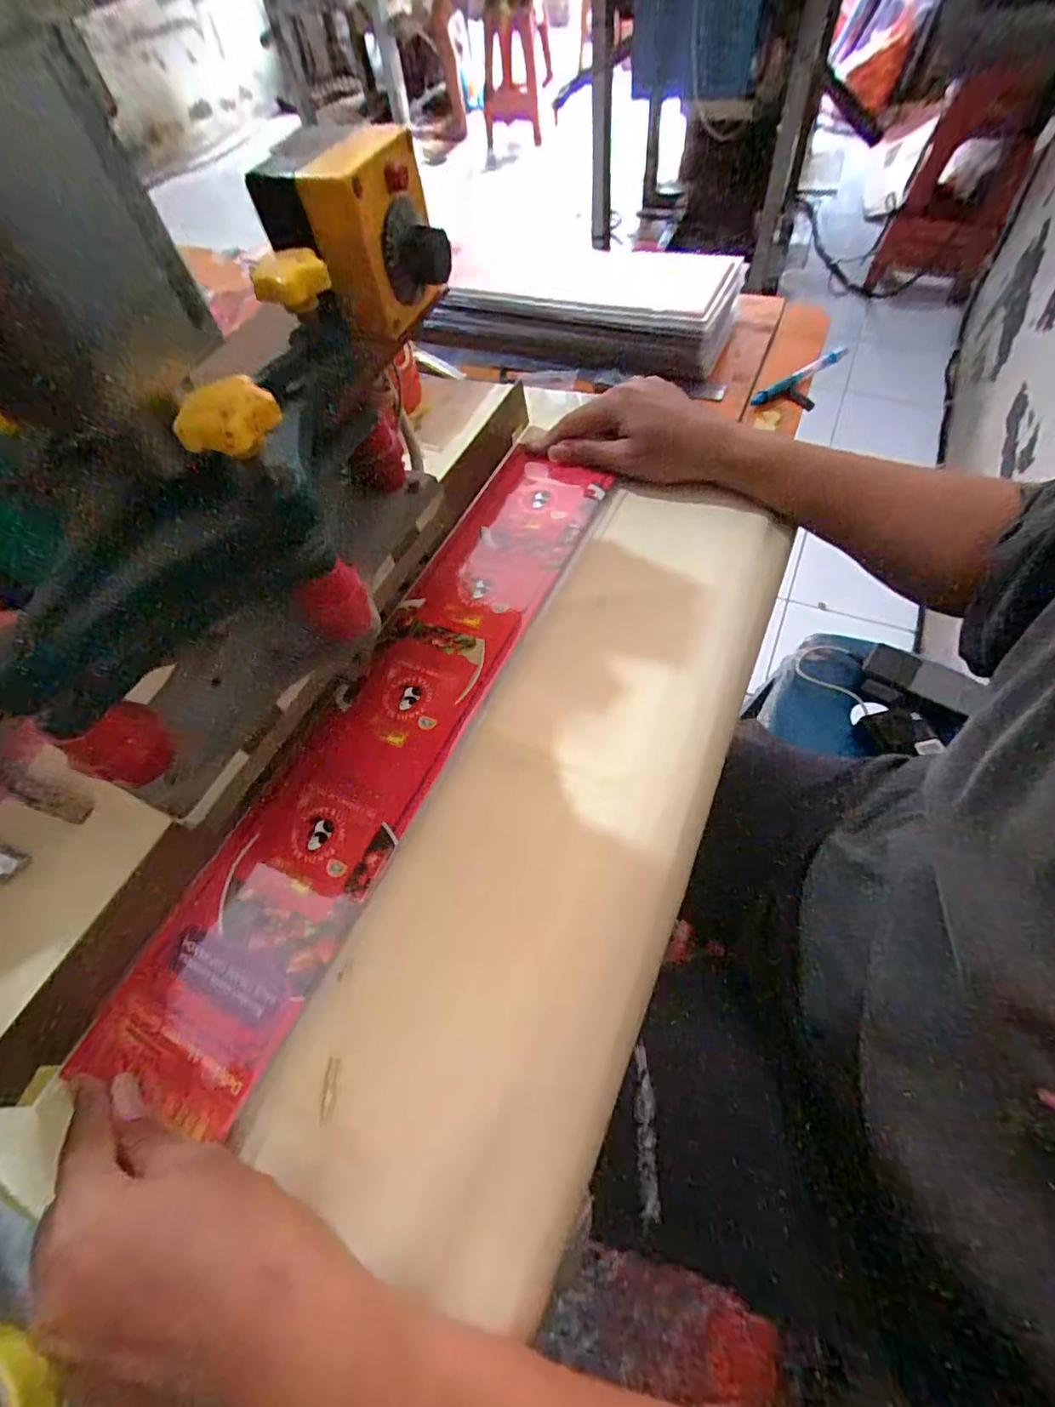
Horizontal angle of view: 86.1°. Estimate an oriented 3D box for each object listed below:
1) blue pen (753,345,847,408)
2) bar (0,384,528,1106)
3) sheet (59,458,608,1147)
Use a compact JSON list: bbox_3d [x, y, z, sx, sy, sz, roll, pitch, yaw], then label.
[{"bbox_3d":[0.263,-0.316,0.538,0.137,0.015,0.017,-34,66,-15],"label":"blue pen"},{"bbox_3d":[-0.132,-0.045,0.402,0.043,0.029,0.596,20,65,12],"label":"bar"},{"bbox_3d":[-0.086,-0.004,0.393,0.099,0.011,0.501,22,65,16],"label":"sheet"}]

